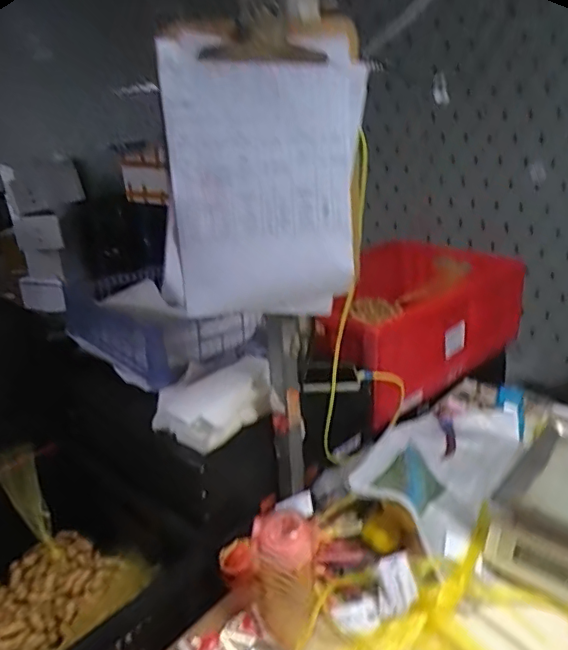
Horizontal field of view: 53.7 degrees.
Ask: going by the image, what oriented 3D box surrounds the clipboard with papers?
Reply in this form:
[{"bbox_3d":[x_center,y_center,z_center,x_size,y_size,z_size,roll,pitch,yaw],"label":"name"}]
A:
[{"bbox_3d":[-0.020,-0.158,0.625,0.226,0.324,0.035,-6,23,-20],"label":"clipboard with papers"}]

